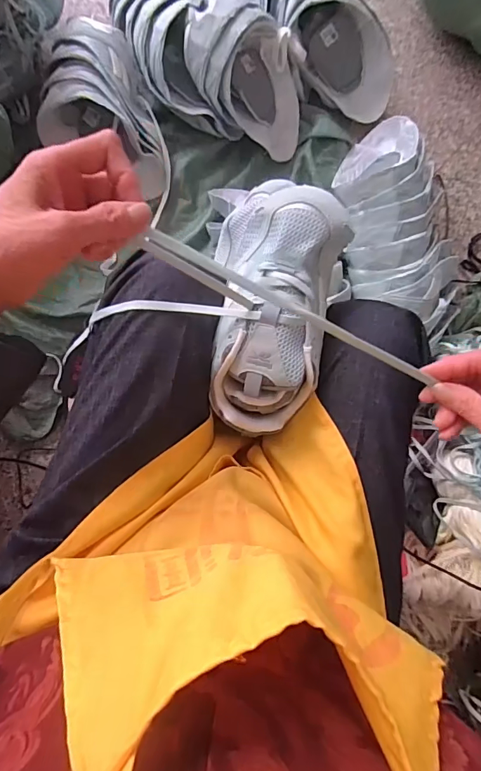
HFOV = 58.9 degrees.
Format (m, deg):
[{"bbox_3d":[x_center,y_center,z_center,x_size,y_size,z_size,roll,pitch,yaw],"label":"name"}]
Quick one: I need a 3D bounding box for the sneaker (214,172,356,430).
[{"bbox_3d":[0.029,-0.075,0.435,0.113,0.108,0.241,8,86,-6],"label":"sneaker"}]

